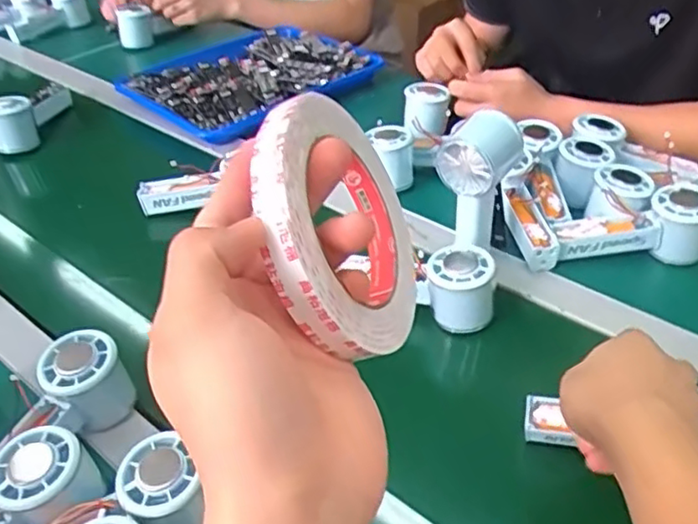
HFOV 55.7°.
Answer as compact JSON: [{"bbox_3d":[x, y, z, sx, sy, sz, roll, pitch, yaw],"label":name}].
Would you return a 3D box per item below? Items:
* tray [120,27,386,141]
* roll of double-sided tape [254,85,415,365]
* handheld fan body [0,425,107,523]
[{"bbox_3d":[-0.147,-0.265,0.933,0.240,0.047,0.312,30,50,32],"label":"tray"},{"bbox_3d":[-0.001,-0.013,0.284,0.014,0.106,0.103,-16,46,31],"label":"roll of double-sided tape"},{"bbox_3d":[-0.227,0.173,0.416,0.150,0.059,0.057,-40,52,-20],"label":"handheld fan body"}]

